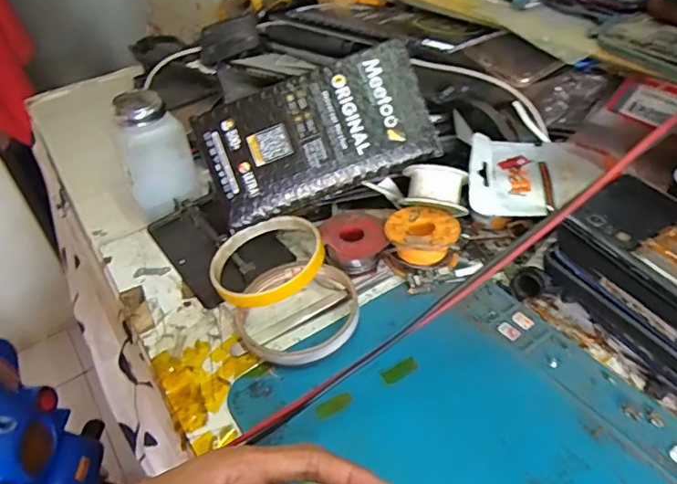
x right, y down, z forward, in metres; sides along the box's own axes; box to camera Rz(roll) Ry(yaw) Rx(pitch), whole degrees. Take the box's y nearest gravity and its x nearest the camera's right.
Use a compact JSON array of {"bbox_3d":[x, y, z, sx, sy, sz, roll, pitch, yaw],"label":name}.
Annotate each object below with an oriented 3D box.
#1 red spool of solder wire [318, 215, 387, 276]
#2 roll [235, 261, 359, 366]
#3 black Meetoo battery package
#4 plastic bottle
[{"bbox_3d":[0.012,0.002,0.390,0.046,0.025,0.049,-3,41,3],"label":"red spool of solder wire"},{"bbox_3d":[-0.026,0.047,0.350,0.083,0.015,0.083,-3,41,3],"label":"roll"},{"bbox_3d":[-0.018,-0.081,0.391,0.172,0.093,0.013,-20,3,2],"label":"black Meetoo battery package"},{"bbox_3d":[-0.149,-0.070,0.430,0.051,0.099,0.051,2,42,9],"label":"plastic bottle"}]

